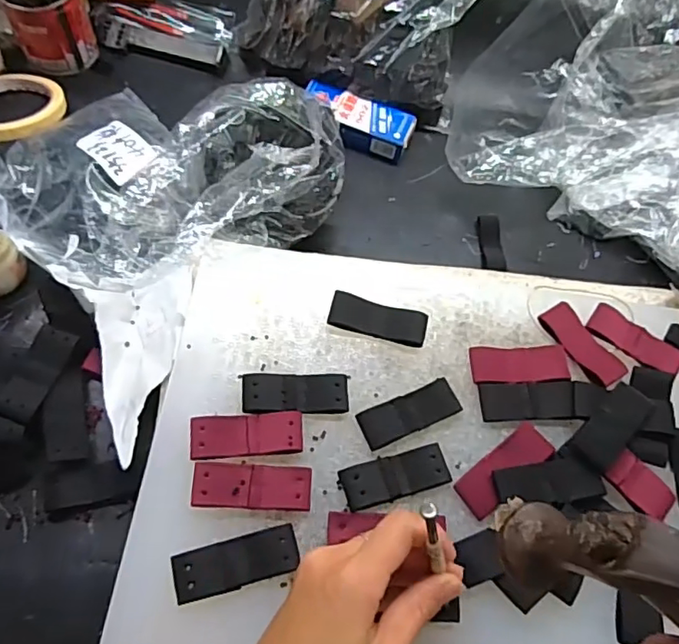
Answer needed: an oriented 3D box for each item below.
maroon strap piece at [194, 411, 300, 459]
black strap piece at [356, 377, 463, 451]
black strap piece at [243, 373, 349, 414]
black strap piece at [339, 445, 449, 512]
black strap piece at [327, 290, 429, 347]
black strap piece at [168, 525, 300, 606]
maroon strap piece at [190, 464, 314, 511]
[{"bbox_3d":[-0.056,0.068,0.339,0.065,0.008,0.025,-2,65,-7],"label":"maroon strap piece"},{"bbox_3d":[0.045,0.058,0.359,0.065,0.005,0.024,-20,68,-15],"label":"black strap piece"},{"bbox_3d":[-0.027,0.045,0.356,0.065,0.008,0.027,0,64,-6],"label":"black strap piece"},{"bbox_3d":[0.034,0.093,0.339,0.066,0.006,0.026,-14,67,-13],"label":"black strap piece"},{"bbox_3d":[0.027,-0.002,0.386,0.066,0.010,0.026,11,64,-1],"label":"black strap piece"},{"bbox_3d":[-0.056,0.132,0.308,0.067,0.004,0.026,-11,66,-12],"label":"black strap piece"},{"bbox_3d":[-0.051,0.096,0.328,0.067,0.008,0.024,4,64,-5],"label":"maroon strap piece"}]

